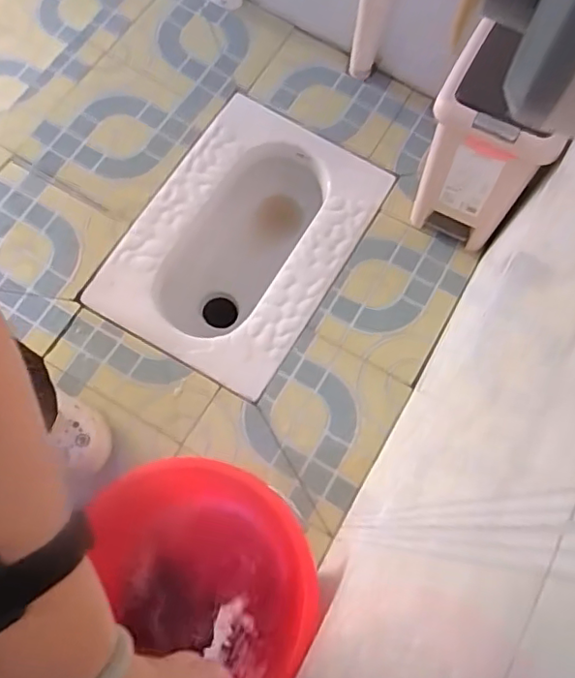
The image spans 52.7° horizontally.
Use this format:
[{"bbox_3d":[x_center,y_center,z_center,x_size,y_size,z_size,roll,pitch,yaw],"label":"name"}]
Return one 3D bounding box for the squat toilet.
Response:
[{"bbox_3d":[-0.087,-0.189,1.269,0.406,0.199,0.585,30,74,7],"label":"squat toilet"}]

